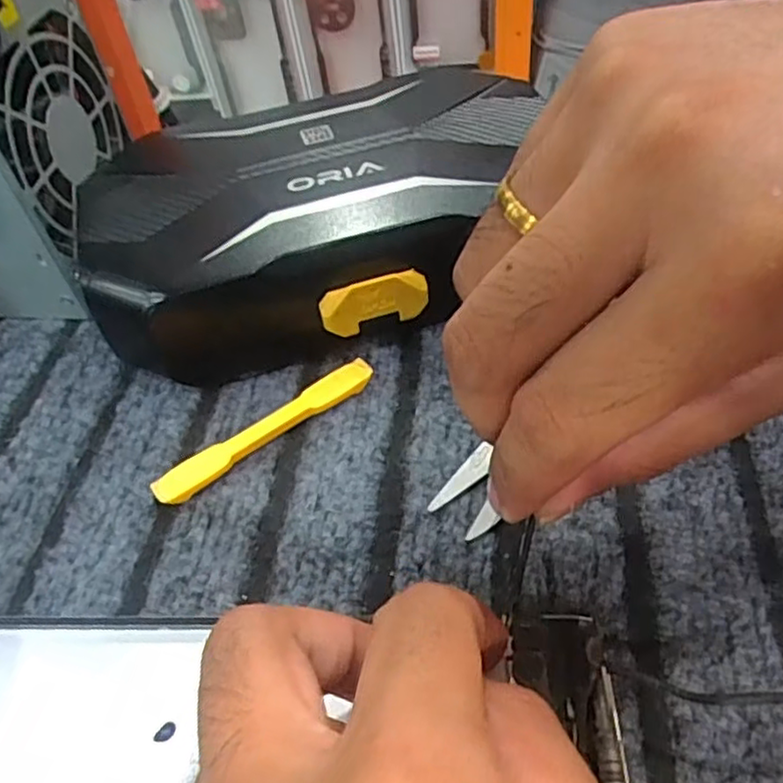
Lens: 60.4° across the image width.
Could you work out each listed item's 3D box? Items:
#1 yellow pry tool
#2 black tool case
[{"bbox_3d":[-0.040,0.013,0.224,0.080,0.008,0.010,-32,54,-20],"label":"yellow pry tool"},{"bbox_3d":[-0.024,-0.063,0.256,0.174,0.053,0.104,-17,51,-8],"label":"black tool case"}]

